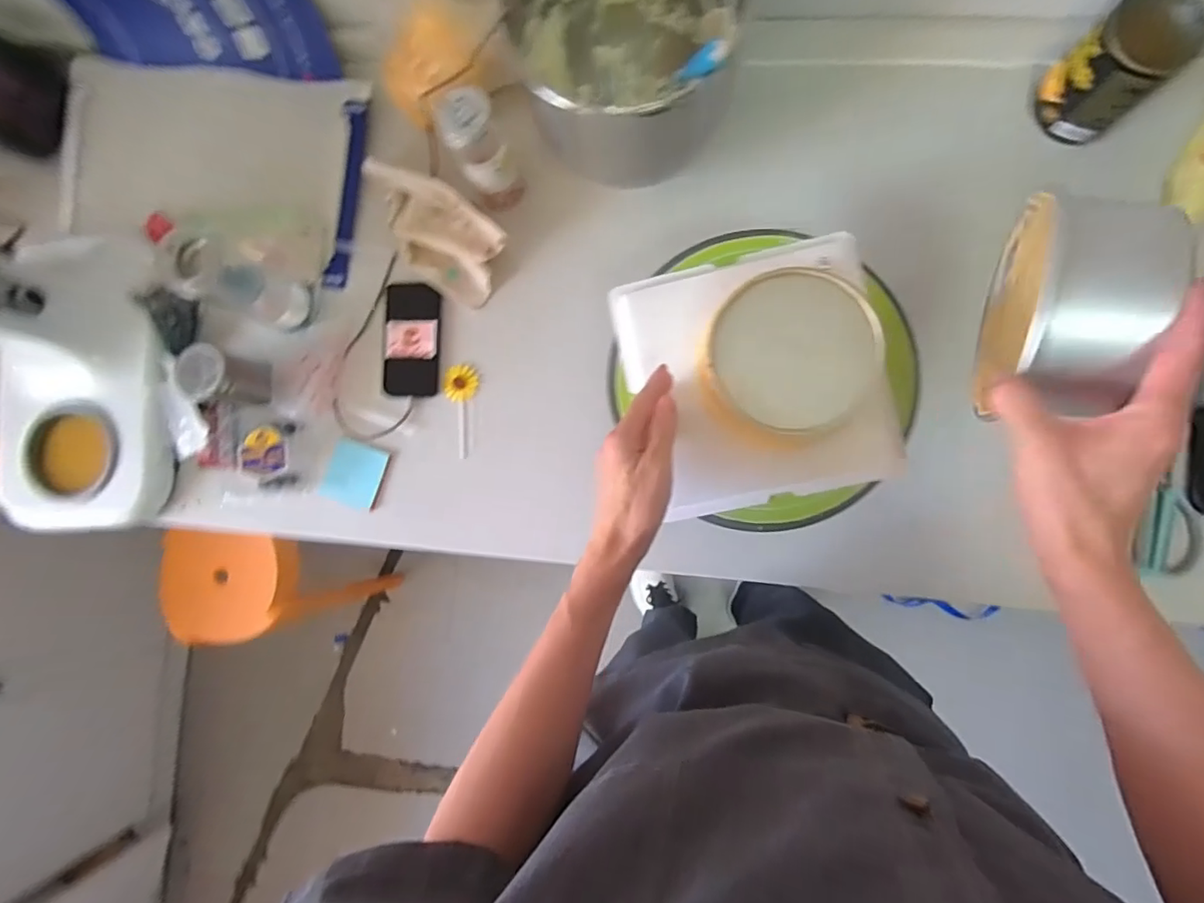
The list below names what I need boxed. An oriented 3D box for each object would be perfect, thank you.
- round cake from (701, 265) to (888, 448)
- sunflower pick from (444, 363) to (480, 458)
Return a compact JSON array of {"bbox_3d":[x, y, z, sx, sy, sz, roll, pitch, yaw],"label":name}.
[{"bbox_3d":[0.158,-0.075,0.477,0.138,0.099,0.120,27,90,7],"label":"round cake"},{"bbox_3d":[-0.182,-0.053,0.696,0.041,0.008,0.115,6,88,7],"label":"sunflower pick"}]

